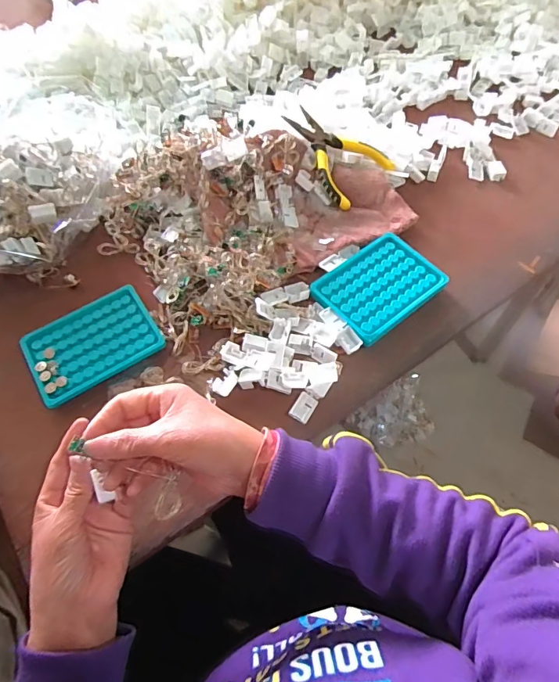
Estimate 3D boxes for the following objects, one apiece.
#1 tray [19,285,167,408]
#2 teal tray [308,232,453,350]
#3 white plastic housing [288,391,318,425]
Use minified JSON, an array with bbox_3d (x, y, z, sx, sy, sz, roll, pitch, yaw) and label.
[{"bbox_3d":[-0.202,-0.001,0.474,0.133,0.013,0.098,-30,65,-14],"label":"tray"},{"bbox_3d":[0.113,-0.063,0.501,0.132,0.017,0.098,-37,67,-17],"label":"teal tray"},{"bbox_3d":[0.024,0.067,0.436,0.021,0.007,0.028,33,80,-1],"label":"white plastic housing"}]

